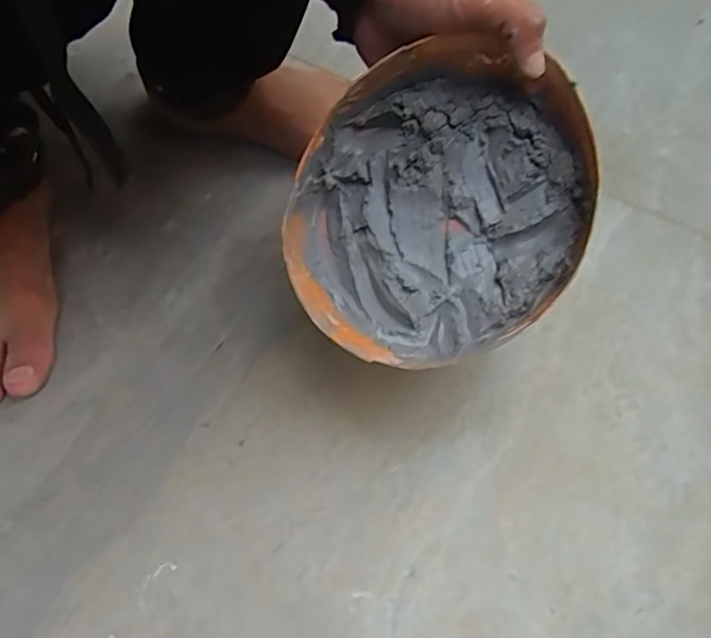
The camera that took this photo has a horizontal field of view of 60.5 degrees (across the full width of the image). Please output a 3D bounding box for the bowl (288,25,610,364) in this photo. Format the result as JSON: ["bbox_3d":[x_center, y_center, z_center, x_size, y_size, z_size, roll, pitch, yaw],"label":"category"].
[{"bbox_3d":[0.053,-0.068,0.374,0.185,0.080,0.185,0,90,16],"label":"bowl"}]

